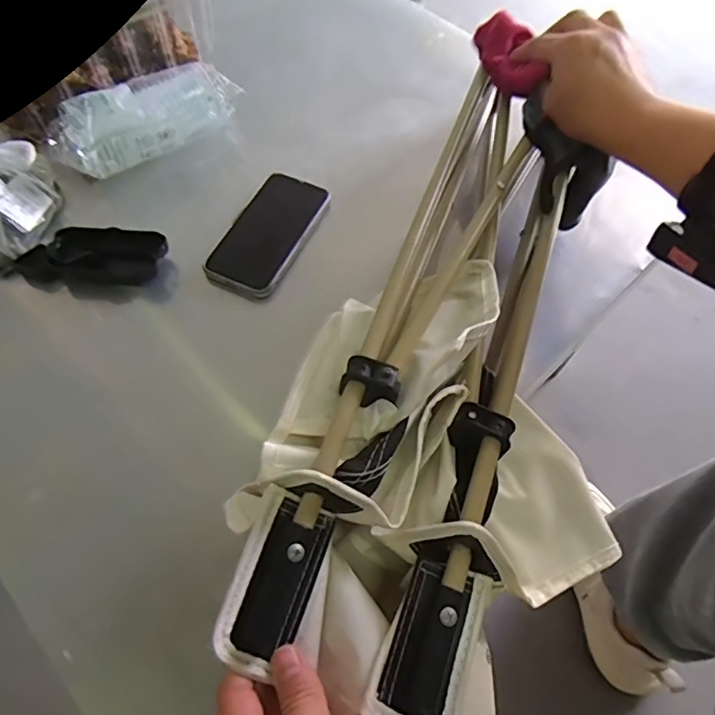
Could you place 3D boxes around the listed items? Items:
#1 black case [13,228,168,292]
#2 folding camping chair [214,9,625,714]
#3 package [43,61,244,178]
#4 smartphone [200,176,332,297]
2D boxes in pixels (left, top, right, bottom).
[{"bbox_3d":[-0.262,-0.095,0.535,0.144,0.040,0.053,3,62,-1],"label":"black case"},{"bbox_3d":[0.099,-0.026,0.431,0.234,0.098,0.582,17,64,6],"label":"folding camping chair"},{"bbox_3d":[-0.229,-0.258,0.579,0.069,0.062,0.201,42,68,17],"label":"package"},{"bbox_3d":[-0.090,-0.129,0.553,0.075,0.011,0.148,24,64,9],"label":"smartphone"}]

